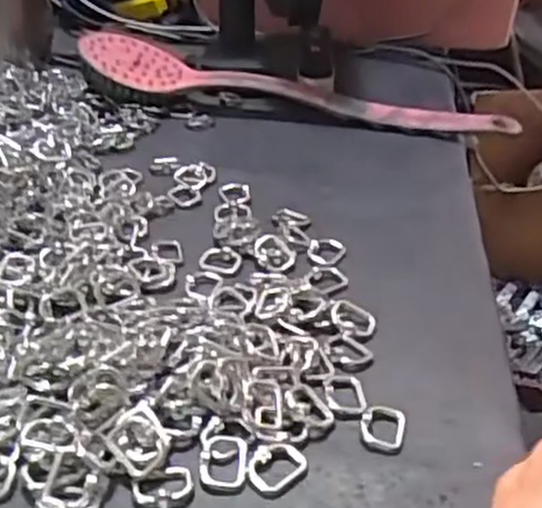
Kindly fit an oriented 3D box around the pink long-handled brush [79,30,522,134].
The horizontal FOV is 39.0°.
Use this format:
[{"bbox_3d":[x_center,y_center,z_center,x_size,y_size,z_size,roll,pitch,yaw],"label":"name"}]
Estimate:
[{"bbox_3d":[0.019,-0.127,0.581,0.328,0.042,0.053,6,32,5],"label":"pink long-handled brush"}]

